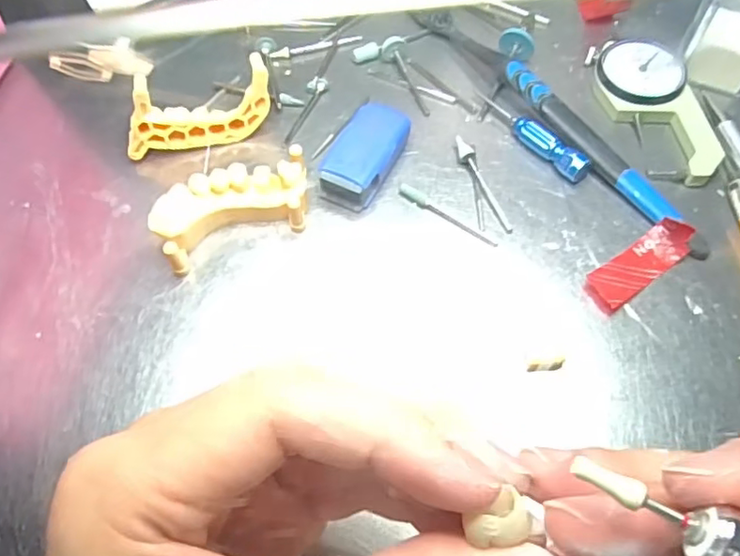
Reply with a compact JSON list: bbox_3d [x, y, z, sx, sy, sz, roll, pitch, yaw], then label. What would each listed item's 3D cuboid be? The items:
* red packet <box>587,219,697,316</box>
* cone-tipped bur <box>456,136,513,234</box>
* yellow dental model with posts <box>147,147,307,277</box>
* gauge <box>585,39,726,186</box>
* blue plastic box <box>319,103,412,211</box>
[{"bbox_3d":[0.101,-0.005,0.226,0.046,0.009,0.016,-33,66,-15],"label":"red packet"},{"bbox_3d":[0.047,-0.039,0.247,0.007,0.005,0.048,-18,62,-8],"label":"cone-tipped bur"},{"bbox_3d":[-0.052,-0.027,0.234,0.060,0.019,0.028,-21,63,-10],"label":"yellow dental model with posts"},{"bbox_3d":[0.125,-0.076,0.263,0.039,0.012,0.076,-13,62,-6],"label":"gauge"},{"bbox_3d":[-0.001,-0.050,0.247,0.024,0.018,0.043,23,64,13],"label":"blue plastic box"}]

